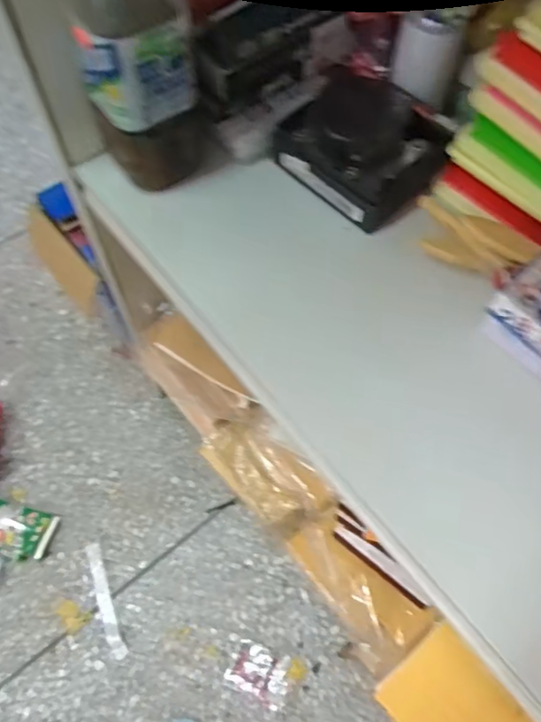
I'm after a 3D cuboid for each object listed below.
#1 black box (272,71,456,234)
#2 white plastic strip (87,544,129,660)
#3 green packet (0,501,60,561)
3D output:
[{"bbox_3d":[0.087,-0.211,0.539,0.150,0.045,0.135,39,70,17],"label":"black box"},{"bbox_3d":[-0.277,0.399,0.933,0.028,0.011,0.185,-20,66,-9],"label":"white plastic strip"},{"bbox_3d":[-0.447,0.287,0.963,0.136,0.040,0.087,17,65,7],"label":"green packet"}]

